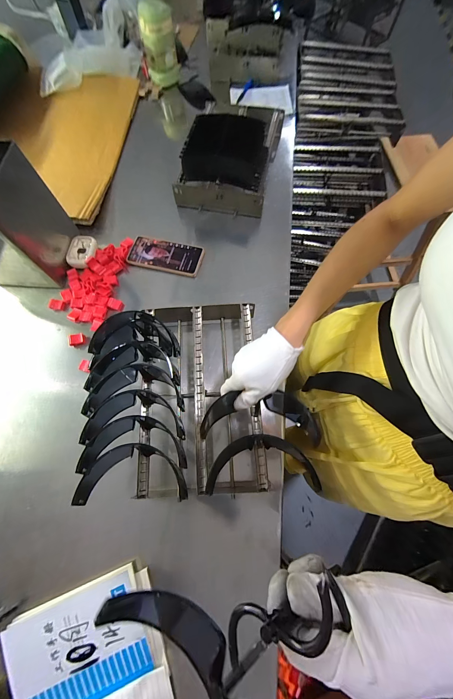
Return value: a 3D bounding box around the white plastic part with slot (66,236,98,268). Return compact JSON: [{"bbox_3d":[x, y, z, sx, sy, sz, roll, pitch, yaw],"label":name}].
[{"bbox_3d":[-0.322,-0.219,0.573,0.057,0.014,0.075,3,69,2],"label":"white plastic part with slot"}]

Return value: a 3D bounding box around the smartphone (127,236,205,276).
[{"bbox_3d":[-0.135,-0.207,0.570,0.163,0.007,0.073,13,70,5],"label":"smartphone"}]

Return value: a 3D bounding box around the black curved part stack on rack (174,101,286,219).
[{"bbox_3d":[0.002,-0.420,0.590,0.203,0.135,0.165,10,70,4],"label":"black curved part stack on rack"}]

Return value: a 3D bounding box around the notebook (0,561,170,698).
[{"bbox_3d":[-0.188,0.392,0.346,0.184,0.031,0.121,-20,71,-7],"label":"notebook"}]

